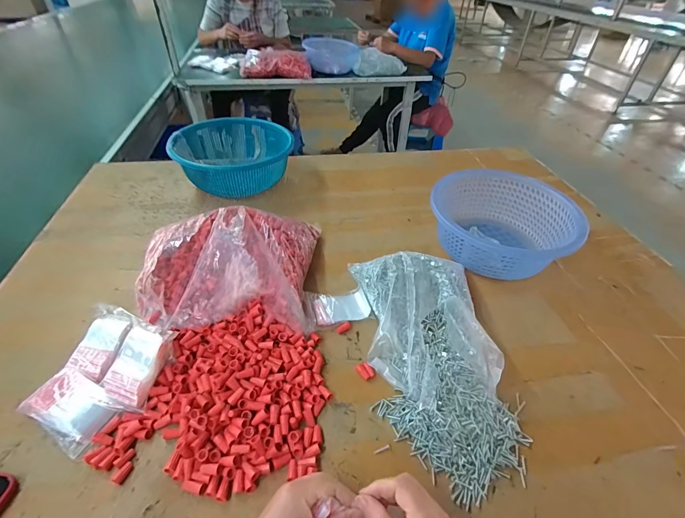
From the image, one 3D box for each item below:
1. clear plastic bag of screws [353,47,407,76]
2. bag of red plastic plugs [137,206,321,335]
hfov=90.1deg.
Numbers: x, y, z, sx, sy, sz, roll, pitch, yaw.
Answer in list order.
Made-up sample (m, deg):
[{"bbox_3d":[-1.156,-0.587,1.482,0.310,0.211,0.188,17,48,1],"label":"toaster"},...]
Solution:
[{"bbox_3d":[0.177,-0.941,1.633,0.240,0.088,0.114,-2,42,-4],"label":"clear plastic bag of screws"},{"bbox_3d":[-0.181,0.004,0.572,0.265,0.088,0.229,-4,42,-6],"label":"bag of red plastic plugs"}]

